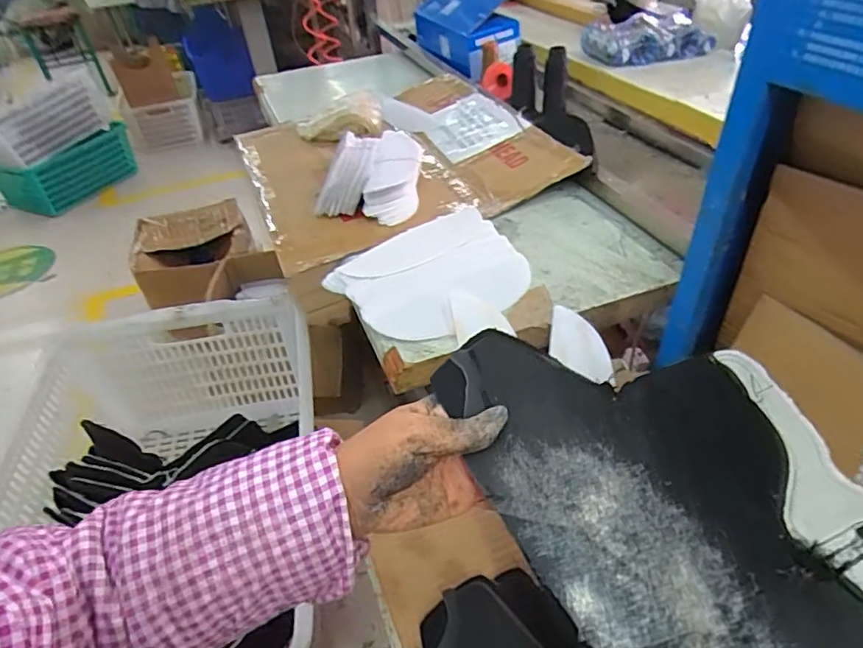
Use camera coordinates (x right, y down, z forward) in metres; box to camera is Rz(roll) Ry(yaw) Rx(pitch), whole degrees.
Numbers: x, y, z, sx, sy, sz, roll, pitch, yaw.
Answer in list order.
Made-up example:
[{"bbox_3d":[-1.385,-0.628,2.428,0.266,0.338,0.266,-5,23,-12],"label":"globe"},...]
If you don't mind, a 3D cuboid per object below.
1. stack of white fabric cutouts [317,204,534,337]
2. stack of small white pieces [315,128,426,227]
[{"bbox_3d":[0.001,-0.059,0.676,0.218,0.021,0.167,-27,62,-16],"label":"stack of white fabric cutouts"},{"bbox_3d":[-0.083,-0.245,0.873,0.151,0.068,0.211,4,42,12],"label":"stack of small white pieces"}]

